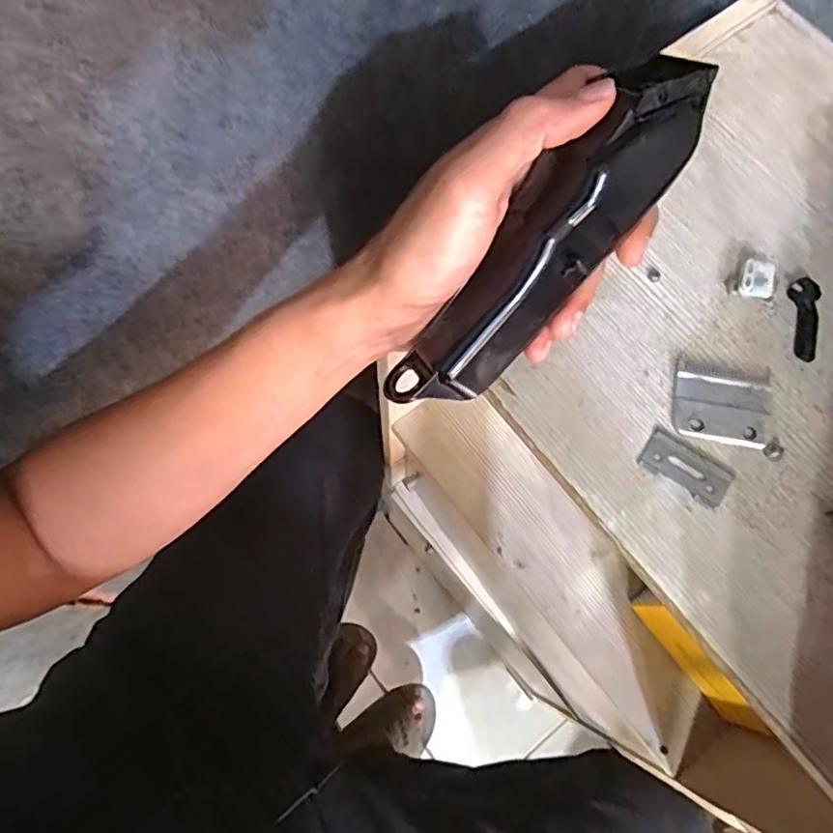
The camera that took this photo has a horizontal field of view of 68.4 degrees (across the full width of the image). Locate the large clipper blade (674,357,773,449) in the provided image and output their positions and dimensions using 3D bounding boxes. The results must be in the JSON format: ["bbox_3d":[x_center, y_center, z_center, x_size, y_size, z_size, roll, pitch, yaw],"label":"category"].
[{"bbox_3d":[0.147,-0.008,0.295,0.044,0.006,0.041,11,71,1],"label":"large clipper blade"}]

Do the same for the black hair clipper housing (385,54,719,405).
[{"bbox_3d":[0.051,-0.068,0.253,0.039,0.025,0.164,44,109,11],"label":"black hair clipper housing"}]

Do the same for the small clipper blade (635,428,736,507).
[{"bbox_3d":[0.126,0.024,0.285,0.042,0.004,0.021,33,73,8],"label":"small clipper blade"}]

